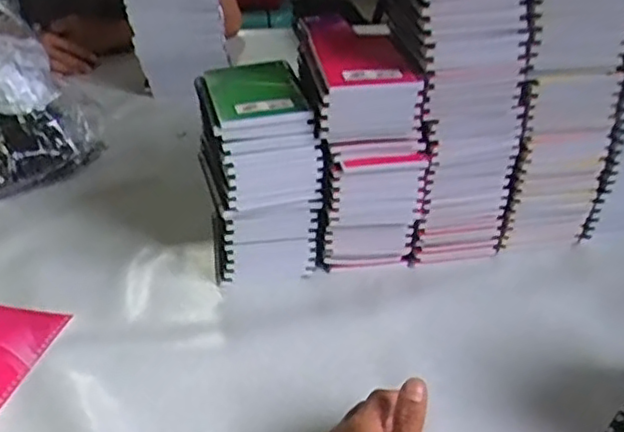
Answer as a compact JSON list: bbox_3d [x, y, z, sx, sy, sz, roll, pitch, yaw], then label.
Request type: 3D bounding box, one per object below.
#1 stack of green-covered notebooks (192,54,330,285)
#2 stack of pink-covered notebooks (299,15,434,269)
[{"bbox_3d":[-0.055,-0.042,0.658,0.104,0.183,0.132,-10,36,-12],"label":"stack of green-covered notebooks"},{"bbox_3d":[0.049,-0.078,0.672,0.108,0.213,0.174,-3,35,-3],"label":"stack of pink-covered notebooks"}]

